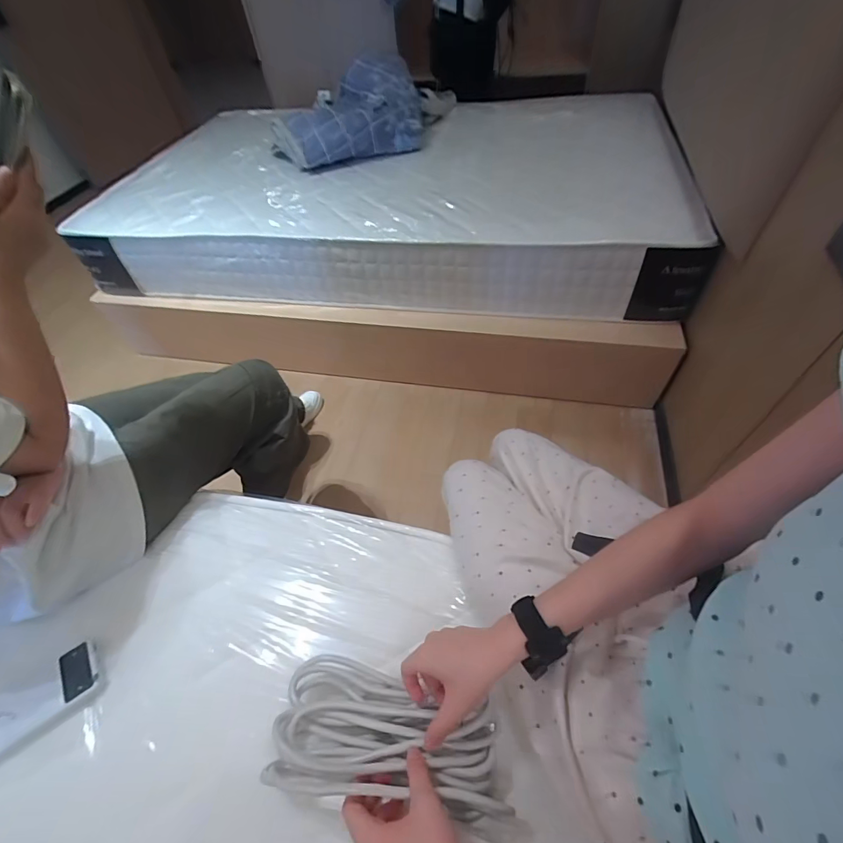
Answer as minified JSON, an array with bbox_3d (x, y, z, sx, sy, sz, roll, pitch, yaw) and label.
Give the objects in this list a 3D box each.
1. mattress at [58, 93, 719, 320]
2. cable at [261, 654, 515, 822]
[{"bbox_3d":[-0.169,-0.792,1.466,1.884,0.263,0.973,5,53,8],"label":"mattress"},{"bbox_3d":[-0.035,0.307,0.406,0.220,0.072,0.107,5,53,10],"label":"cable"}]

